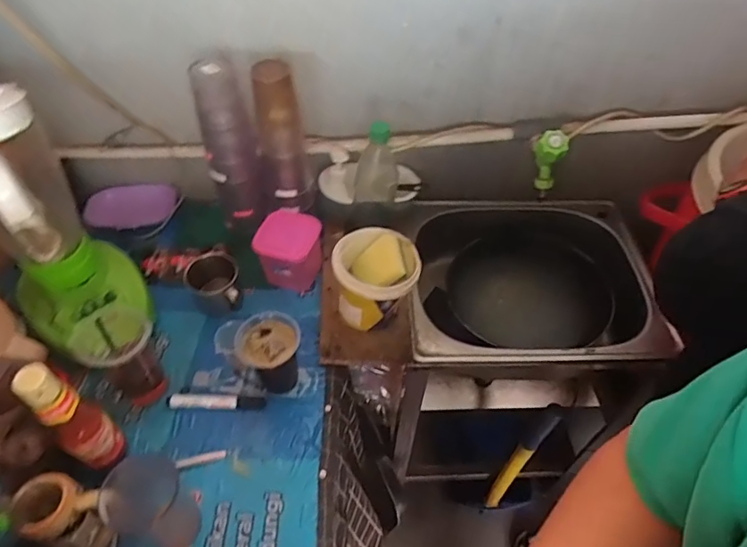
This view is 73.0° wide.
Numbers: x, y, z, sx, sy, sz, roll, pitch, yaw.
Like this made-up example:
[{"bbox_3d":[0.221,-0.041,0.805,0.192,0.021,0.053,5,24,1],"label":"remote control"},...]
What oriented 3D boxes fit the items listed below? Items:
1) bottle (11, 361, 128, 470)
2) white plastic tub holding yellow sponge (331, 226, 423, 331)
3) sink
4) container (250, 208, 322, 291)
[{"bbox_3d":[-0.365,0.177,0.619,0.044,0.194,0.056,29,54,23],"label":"bottle"},{"bbox_3d":[0.005,0.009,0.804,0.125,0.119,0.118,9,48,7],"label":"white plastic tub holding yellow sponge"},{"bbox_3d":[0.318,0.038,1.019,0.493,0.181,0.402,2,48,0],"label":"sink"},{"bbox_3d":[-0.148,-0.038,0.892,0.105,0.105,0.111,15,49,12],"label":"container"}]

